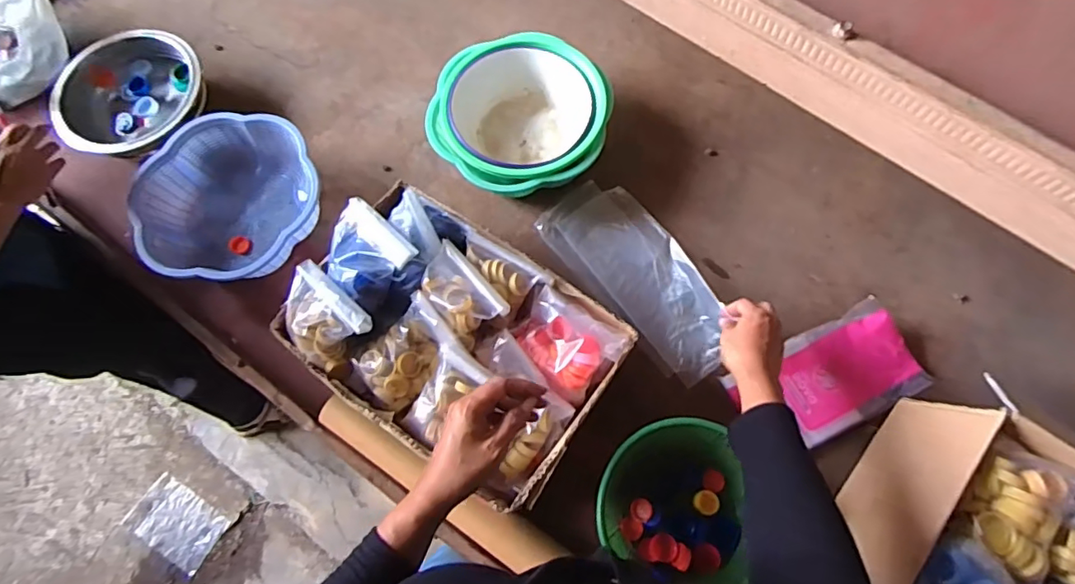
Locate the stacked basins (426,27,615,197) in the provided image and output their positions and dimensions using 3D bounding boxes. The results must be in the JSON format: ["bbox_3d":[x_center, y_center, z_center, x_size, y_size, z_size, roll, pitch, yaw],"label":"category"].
[{"bbox_3d":[-0.024,-0.253,0.817,0.246,0.094,0.236,0,71,1],"label":"stacked basins"}]

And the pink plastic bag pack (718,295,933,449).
[{"bbox_3d":[0.384,0.117,0.726,0.231,0.032,0.130,-28,73,-8],"label":"pink plastic bag pack"}]

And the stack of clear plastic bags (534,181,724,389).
[{"bbox_3d":[0.147,-0.026,0.786,0.133,0.021,0.317,-41,74,2],"label":"stack of clear plastic bags"}]

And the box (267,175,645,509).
[{"bbox_3d":[-0.101,0.056,0.683,0.365,0.163,0.246,33,75,11],"label":"box"}]

